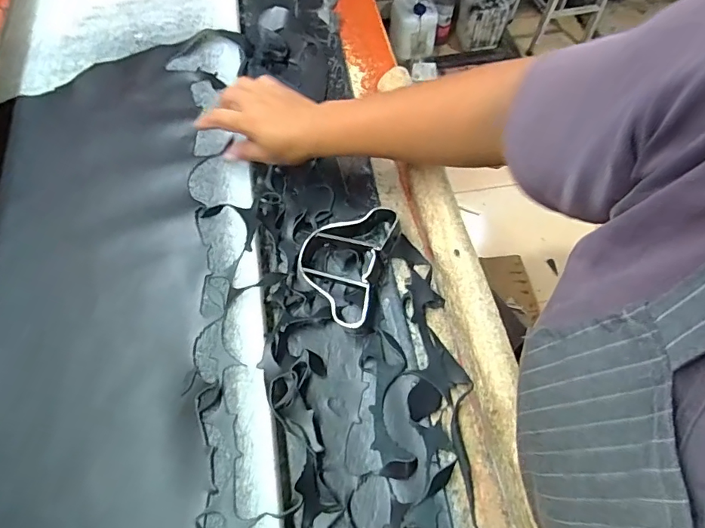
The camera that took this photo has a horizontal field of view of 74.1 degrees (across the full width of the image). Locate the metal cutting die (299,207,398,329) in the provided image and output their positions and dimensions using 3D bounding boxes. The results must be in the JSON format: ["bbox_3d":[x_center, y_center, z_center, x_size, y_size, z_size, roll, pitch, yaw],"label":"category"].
[{"bbox_3d":[-0.013,-0.004,0.503,0.090,0.037,0.138,16,64,8],"label":"metal cutting die"}]

